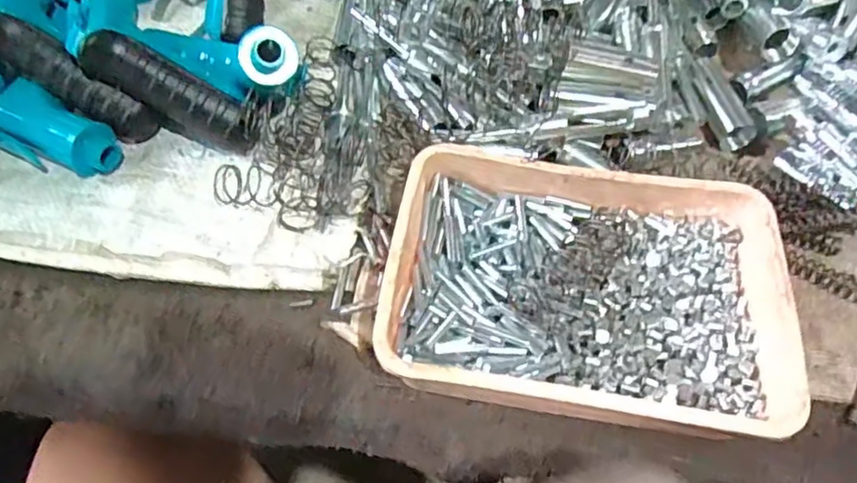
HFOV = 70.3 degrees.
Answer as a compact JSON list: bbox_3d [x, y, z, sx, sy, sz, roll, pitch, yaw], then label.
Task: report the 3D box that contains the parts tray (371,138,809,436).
[{"bbox_3d":[0.082,0.022,0.323,0.202,0.036,0.142,8,58,3],"label":"parts tray"}]

